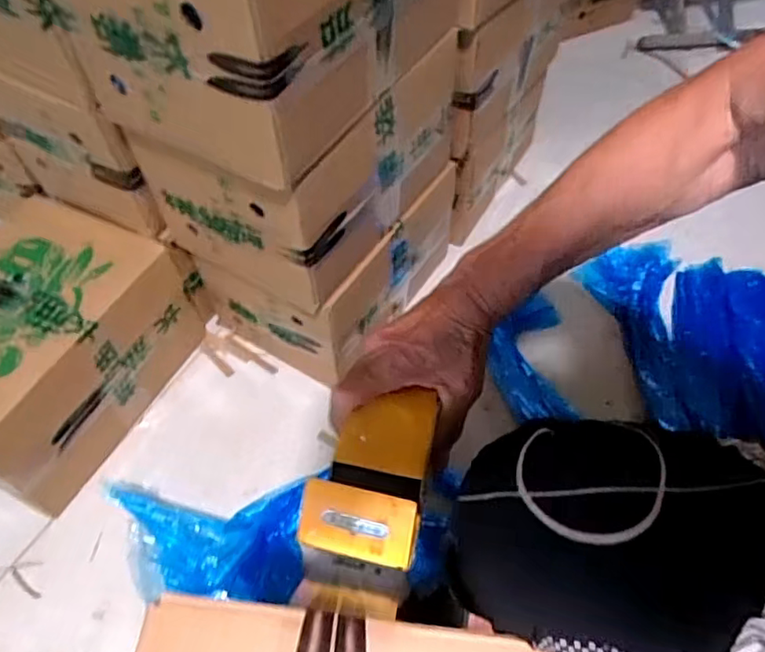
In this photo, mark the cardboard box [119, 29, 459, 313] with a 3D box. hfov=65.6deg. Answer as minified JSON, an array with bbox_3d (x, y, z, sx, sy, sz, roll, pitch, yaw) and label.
[{"bbox_3d":[-0.086,-0.196,0.667,0.220,0.184,0.304,26,58,19],"label":"cardboard box"}]

